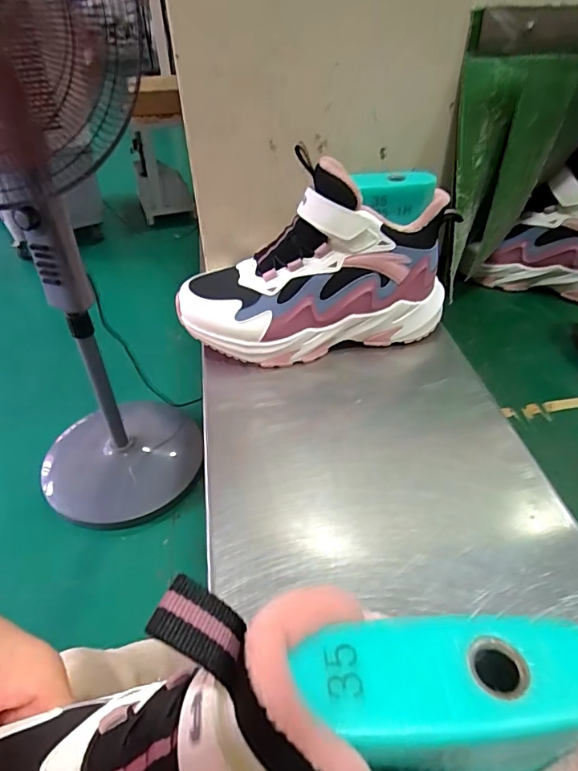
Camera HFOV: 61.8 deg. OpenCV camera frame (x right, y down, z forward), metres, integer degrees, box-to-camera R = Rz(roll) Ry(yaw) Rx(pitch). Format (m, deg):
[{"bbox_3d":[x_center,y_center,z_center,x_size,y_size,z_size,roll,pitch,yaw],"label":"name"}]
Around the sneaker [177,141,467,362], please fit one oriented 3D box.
[{"bbox_3d":[0.022,-0.105,0.421,0.236,0.137,0.088,-11,42,-12],"label":"sneaker"}]

